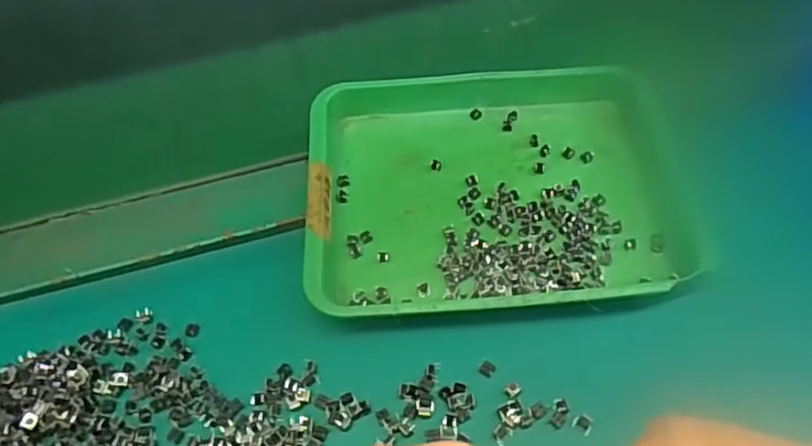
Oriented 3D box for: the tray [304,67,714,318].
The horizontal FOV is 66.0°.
[{"bbox_3d":[0.054,-0.026,0.371,0.219,0.027,0.171,-5,52,1],"label":"tray"}]

